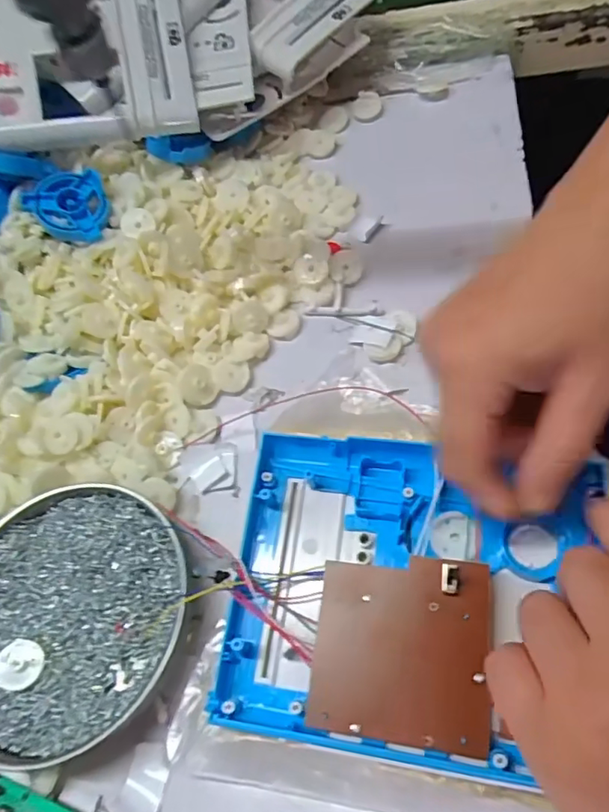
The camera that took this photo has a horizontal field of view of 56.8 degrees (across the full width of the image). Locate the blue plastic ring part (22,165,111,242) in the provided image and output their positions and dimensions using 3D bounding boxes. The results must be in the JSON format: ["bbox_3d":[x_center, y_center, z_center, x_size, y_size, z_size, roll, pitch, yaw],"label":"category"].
[{"bbox_3d":[-0.163,-0.137,0.386,0.052,0.011,0.050,-4,77,-11],"label":"blue plastic ring part"}]

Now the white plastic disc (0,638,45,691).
[{"bbox_3d":[-0.149,0.134,0.293,0.026,0.004,0.023,8,66,14],"label":"white plastic disc"}]

